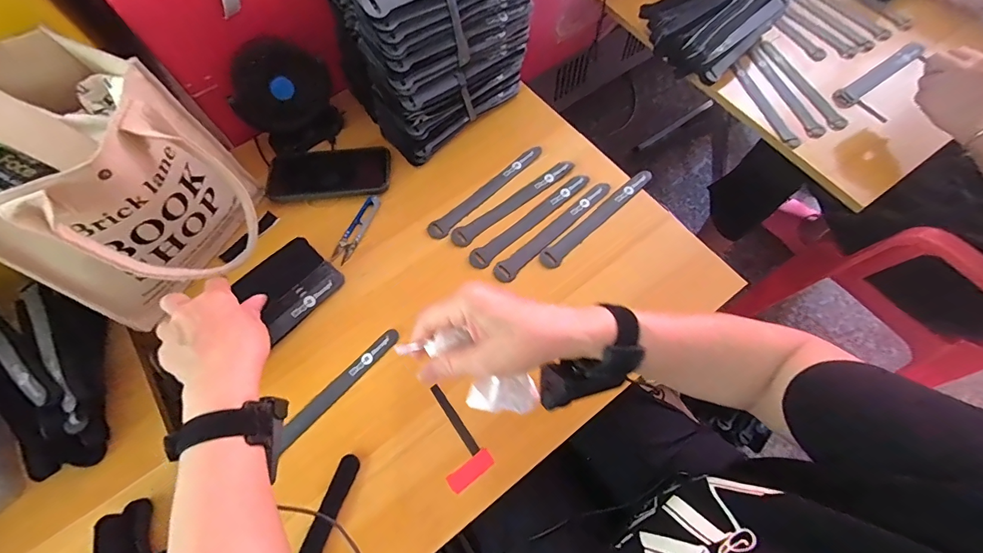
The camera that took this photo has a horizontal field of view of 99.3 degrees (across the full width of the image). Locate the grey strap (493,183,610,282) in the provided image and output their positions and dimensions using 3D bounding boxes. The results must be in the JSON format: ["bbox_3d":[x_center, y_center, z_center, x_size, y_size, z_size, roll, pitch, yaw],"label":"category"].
[{"bbox_3d":[0.082,-0.059,0.538,0.195,0.011,0.026,-39,74,-15],"label":"grey strap"}]

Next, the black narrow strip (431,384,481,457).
[{"bbox_3d":[-0.040,0.153,0.450,0.011,0.004,0.083,-35,73,-7],"label":"black narrow strip"}]

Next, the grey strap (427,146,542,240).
[{"bbox_3d":[-0.004,-0.116,0.562,0.199,0.007,0.022,-40,74,-15],"label":"grey strap"}]

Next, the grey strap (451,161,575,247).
[{"bbox_3d":[0.031,-0.100,0.553,0.194,0.010,0.024,-36,70,-12],"label":"grey strap"}]

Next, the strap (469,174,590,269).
[{"bbox_3d":[0.051,-0.075,0.542,0.193,0.007,0.024,-38,71,-13],"label":"strap"}]

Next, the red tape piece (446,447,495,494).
[{"bbox_3d":[-0.021,0.200,0.431,0.050,0.004,0.019,-35,70,-12],"label":"red tape piece"}]

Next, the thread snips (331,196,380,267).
[{"bbox_3d":[-0.178,-0.062,0.547,0.028,0.012,0.101,17,68,9],"label":"thread snips"}]

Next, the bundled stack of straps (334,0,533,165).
[{"bbox_3d":[-0.079,-0.317,0.542,0.213,0.189,0.181,-36,70,-12],"label":"bundled stack of straps"}]

